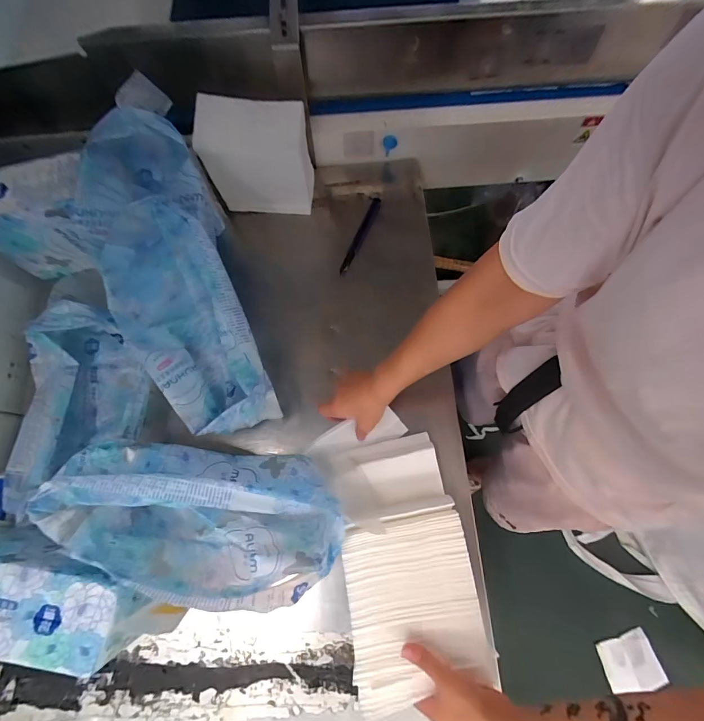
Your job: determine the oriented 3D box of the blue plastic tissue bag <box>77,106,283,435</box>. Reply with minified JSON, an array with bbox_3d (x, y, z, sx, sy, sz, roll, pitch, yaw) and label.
[{"bbox_3d":[-0.253,-0.100,0.528,0.170,0.093,0.420,-18,97,-4],"label":"blue plastic tissue bag"}]

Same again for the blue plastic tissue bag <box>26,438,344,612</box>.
[{"bbox_3d":[-0.187,0.197,0.464,0.335,0.101,0.168,4,74,3],"label":"blue plastic tissue bag"}]

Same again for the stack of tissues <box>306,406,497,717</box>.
[{"bbox_3d":[0.057,0.232,0.513,0.171,0.096,0.321,-16,74,-3],"label":"stack of tissues"}]

